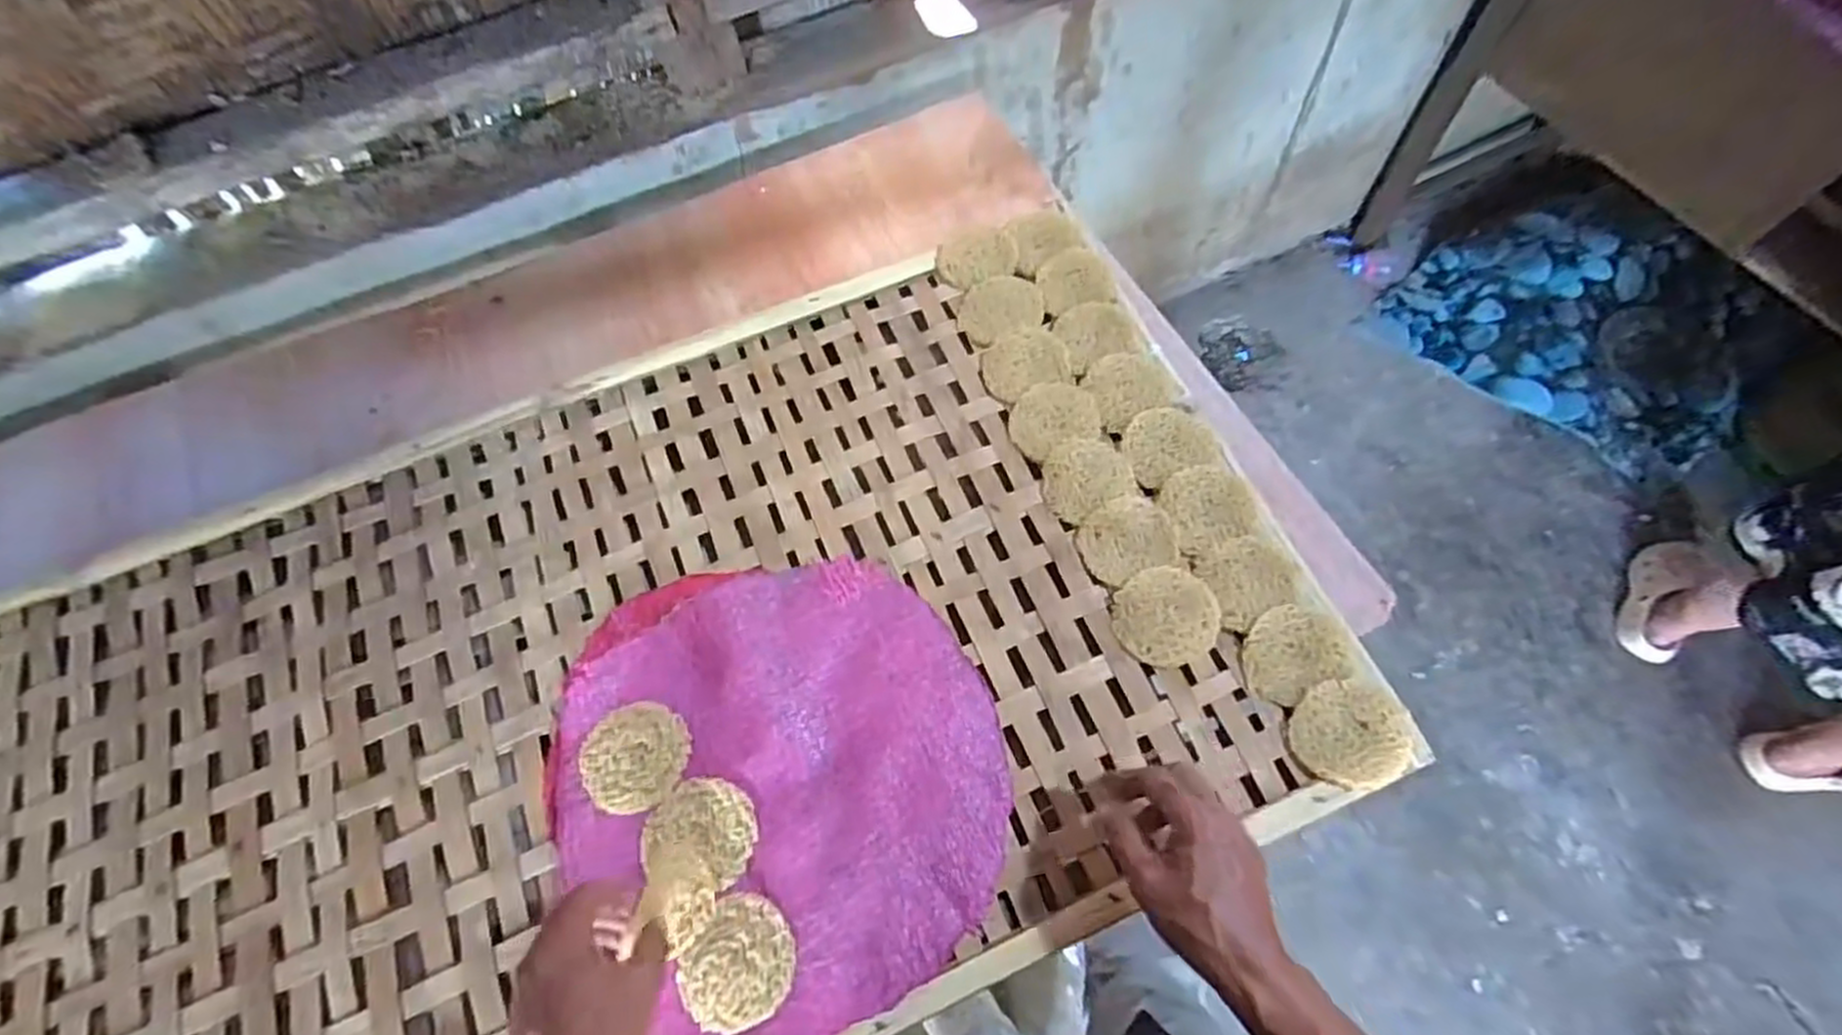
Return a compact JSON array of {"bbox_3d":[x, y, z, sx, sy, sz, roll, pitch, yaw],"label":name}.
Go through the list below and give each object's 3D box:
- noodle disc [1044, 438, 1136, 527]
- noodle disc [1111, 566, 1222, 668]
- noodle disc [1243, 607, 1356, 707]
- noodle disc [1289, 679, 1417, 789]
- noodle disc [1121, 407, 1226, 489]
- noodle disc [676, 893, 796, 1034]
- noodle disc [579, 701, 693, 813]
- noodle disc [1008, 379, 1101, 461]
[{"bbox_3d":[0.145,-0.037,0.688,0.078,0.009,0.069,-27,69,-9],"label":"noodle disc"},{"bbox_3d":[0.199,0.079,0.632,0.080,0.011,0.078,-1,67,2],"label":"noodle disc"},{"bbox_3d":[0.292,0.105,0.613,0.077,0.013,0.069,-25,68,-8],"label":"noodle disc"},{"bbox_3d":[0.318,0.160,0.579,0.077,0.018,0.075,-1,67,2],"label":"noodle disc"},{"bbox_3d":[0.219,-0.067,0.690,0.077,0.011,0.069,-20,68,-7],"label":"noodle disc"},{"bbox_3d":[-0.126,0.311,0.542,0.071,0.006,0.081,31,71,14],"label":"noodle disc"},{"bbox_3d":[-0.220,0.183,0.601,0.079,0.004,0.078,0,65,0],"label":"noodle disc"},{"bbox_3d":[0.120,-0.093,0.715,0.079,0.007,0.068,-23,68,-8],"label":"noodle disc"}]

